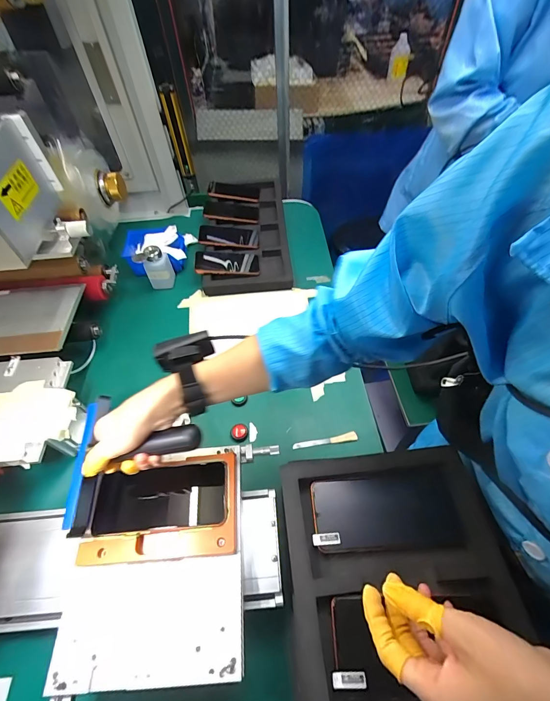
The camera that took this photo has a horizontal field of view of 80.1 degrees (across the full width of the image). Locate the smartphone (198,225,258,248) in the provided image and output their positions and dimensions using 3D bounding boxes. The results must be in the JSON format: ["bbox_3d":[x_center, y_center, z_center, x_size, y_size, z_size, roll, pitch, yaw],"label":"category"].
[{"bbox_3d":[-0.126,-0.314,0.896,0.157,0.013,0.085,6,55,-8],"label":"smartphone"}]

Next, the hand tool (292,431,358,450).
[{"bbox_3d":[0.089,0.160,0.583,0.114,0.012,0.014,-7,52,-2],"label":"hand tool"}]

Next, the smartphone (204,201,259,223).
[{"bbox_3d":[-0.129,-0.407,0.958,0.157,0.006,0.086,2,58,-6],"label":"smartphone"}]

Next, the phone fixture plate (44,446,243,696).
[{"bbox_3d":[-0.142,0.241,0.390,0.200,0.032,0.227,-4,63,-2],"label":"phone fixture plate"}]

